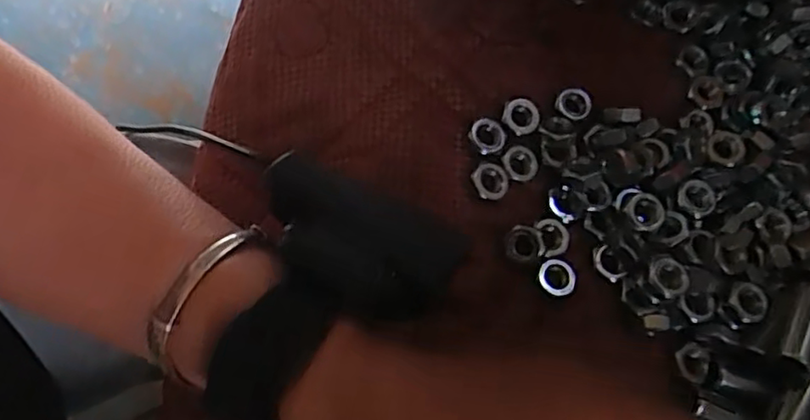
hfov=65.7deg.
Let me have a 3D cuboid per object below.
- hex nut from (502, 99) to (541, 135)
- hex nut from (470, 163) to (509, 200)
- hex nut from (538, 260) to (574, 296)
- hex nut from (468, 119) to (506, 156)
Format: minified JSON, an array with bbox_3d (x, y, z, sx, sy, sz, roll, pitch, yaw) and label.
[{"bbox_3d":[0.051,-0.041,0.272,0.016,0.004,0.017,24,68,2],"label":"hex nut"},{"bbox_3d":[0.036,-0.012,0.261,0.015,0.004,0.015,-25,74,-16],"label":"hex nut"},{"bbox_3d":[0.062,0.028,0.257,0.015,0.004,0.015,40,69,8],"label":"hex nut"},{"bbox_3d":[0.035,-0.032,0.266,0.015,0.005,0.015,-33,77,-18],"label":"hex nut"}]

